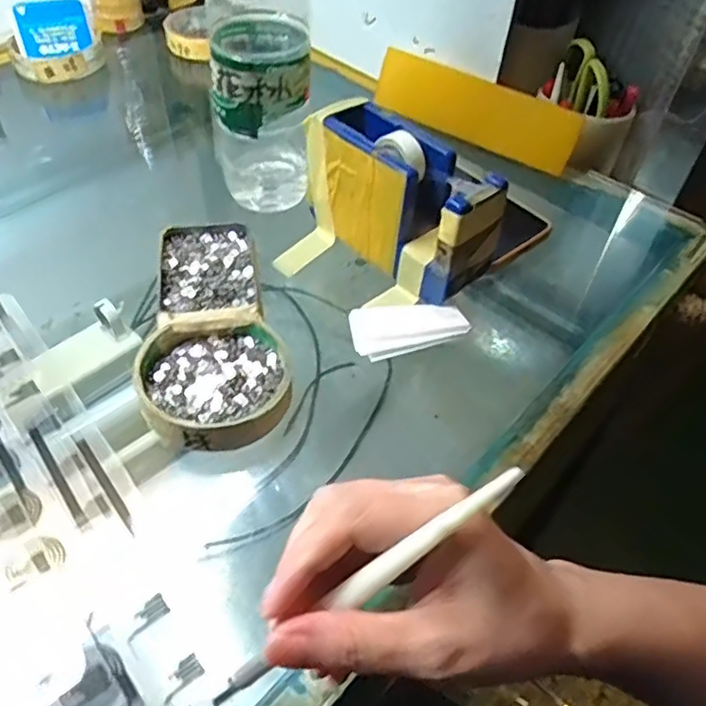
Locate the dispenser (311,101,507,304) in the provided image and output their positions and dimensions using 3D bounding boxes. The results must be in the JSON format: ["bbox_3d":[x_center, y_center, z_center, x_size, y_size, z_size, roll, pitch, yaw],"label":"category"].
[{"bbox_3d":[0.031,-0.098,0.404,0.052,0.074,0.131,-30,57,-26],"label":"dispenser"}]

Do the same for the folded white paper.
[{"bbox_3d":[0.033,-0.018,0.386,0.068,0.009,0.041,-8,50,-10],"label":"folded white paper"}]

